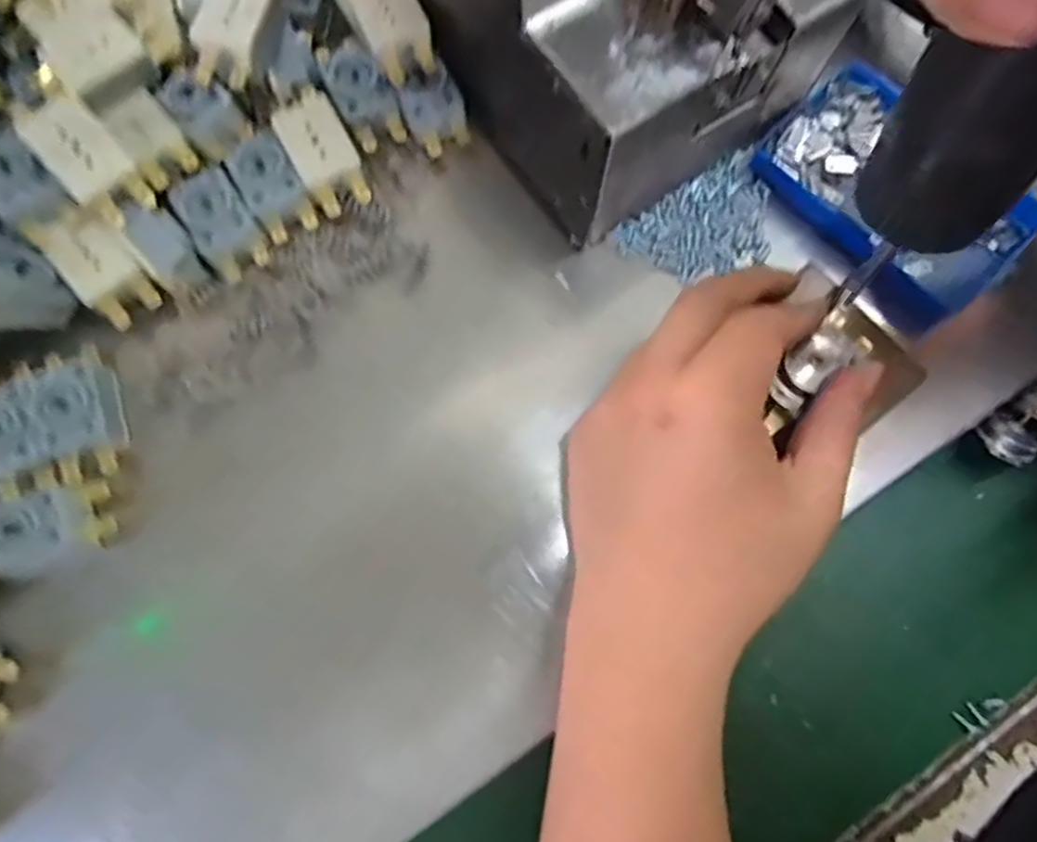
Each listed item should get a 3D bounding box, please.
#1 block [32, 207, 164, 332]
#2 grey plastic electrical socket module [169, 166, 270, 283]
[{"bbox_3d":[-0.178,-0.064,0.277,0.026,0.013,0.046,-43,106,-21],"label":"block"},{"bbox_3d":[-0.129,-0.087,0.283,0.026,0.011,0.044,-32,80,-7],"label":"grey plastic electrical socket module"}]

